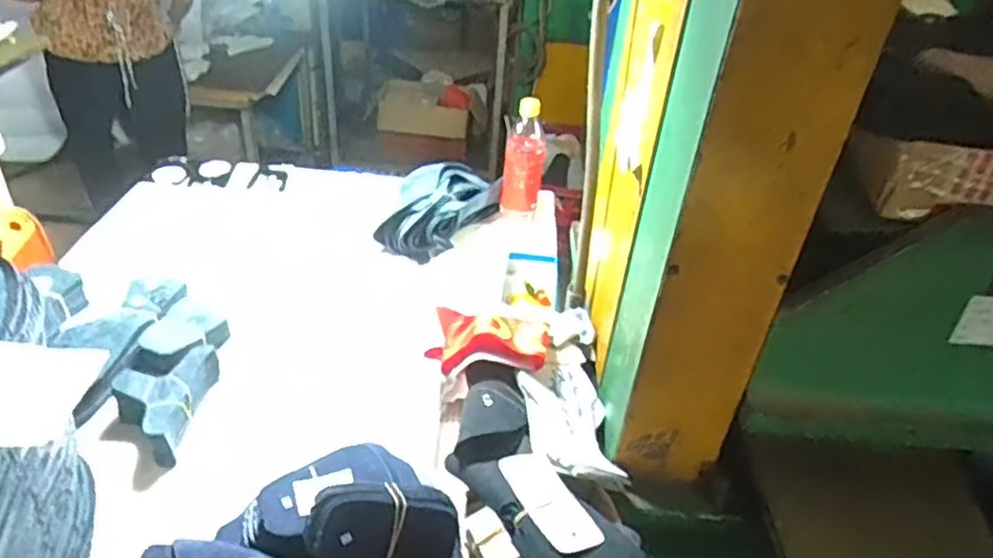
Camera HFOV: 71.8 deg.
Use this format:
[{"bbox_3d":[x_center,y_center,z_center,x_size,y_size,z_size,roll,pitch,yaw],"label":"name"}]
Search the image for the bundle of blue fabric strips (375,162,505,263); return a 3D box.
[{"bbox_3d":[-0.091,-0.130,1.147,0.160,0.091,0.232,12,36,9],"label":"bundle of blue fabric strips"}]

